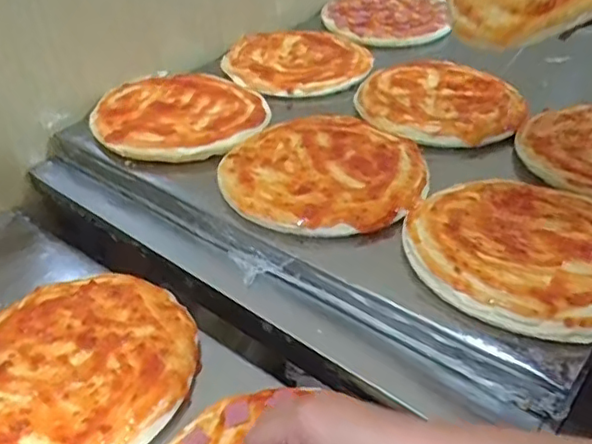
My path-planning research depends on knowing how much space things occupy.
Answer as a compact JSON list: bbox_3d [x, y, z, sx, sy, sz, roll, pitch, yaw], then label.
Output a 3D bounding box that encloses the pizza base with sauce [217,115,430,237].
[{"bbox_3d":[0.028,-0.055,0.602,0.191,0.008,0.188,11,39,15],"label":"pizza base with sauce"}]

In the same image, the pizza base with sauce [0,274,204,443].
[{"bbox_3d":[-0.185,0.117,0.504,0.190,0.023,0.192,-1,38,0],"label":"pizza base with sauce"}]

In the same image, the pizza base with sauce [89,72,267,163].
[{"bbox_3d":[-0.131,-0.131,0.714,0.190,0.015,0.192,4,38,6],"label":"pizza base with sauce"}]

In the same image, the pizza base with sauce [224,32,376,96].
[{"bbox_3d":[0.001,-0.221,0.832,0.191,0.019,0.175,-1,38,0],"label":"pizza base with sauce"}]

